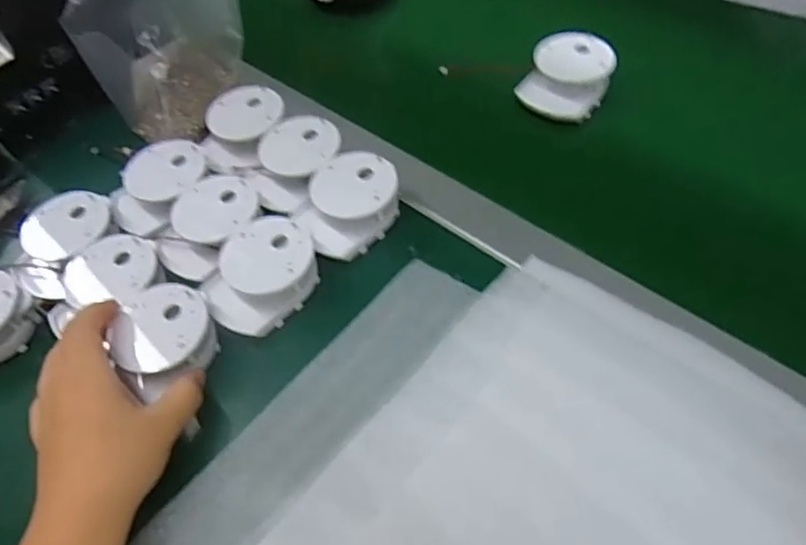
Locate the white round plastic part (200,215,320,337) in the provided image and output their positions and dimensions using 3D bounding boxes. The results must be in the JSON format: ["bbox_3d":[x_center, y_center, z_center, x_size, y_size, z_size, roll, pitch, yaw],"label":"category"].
[{"bbox_3d":[-0.100,0.002,0.435,0.064,0.037,0.079,37,64,28],"label":"white round plastic part"}]

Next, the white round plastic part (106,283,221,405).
[{"bbox_3d":[-0.159,0.043,0.409,0.058,0.029,0.066,32,62,26],"label":"white round plastic part"}]

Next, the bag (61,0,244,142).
[{"bbox_3d":[-0.192,-0.199,0.520,0.071,0.143,0.143,21,57,20],"label":"bag"}]

